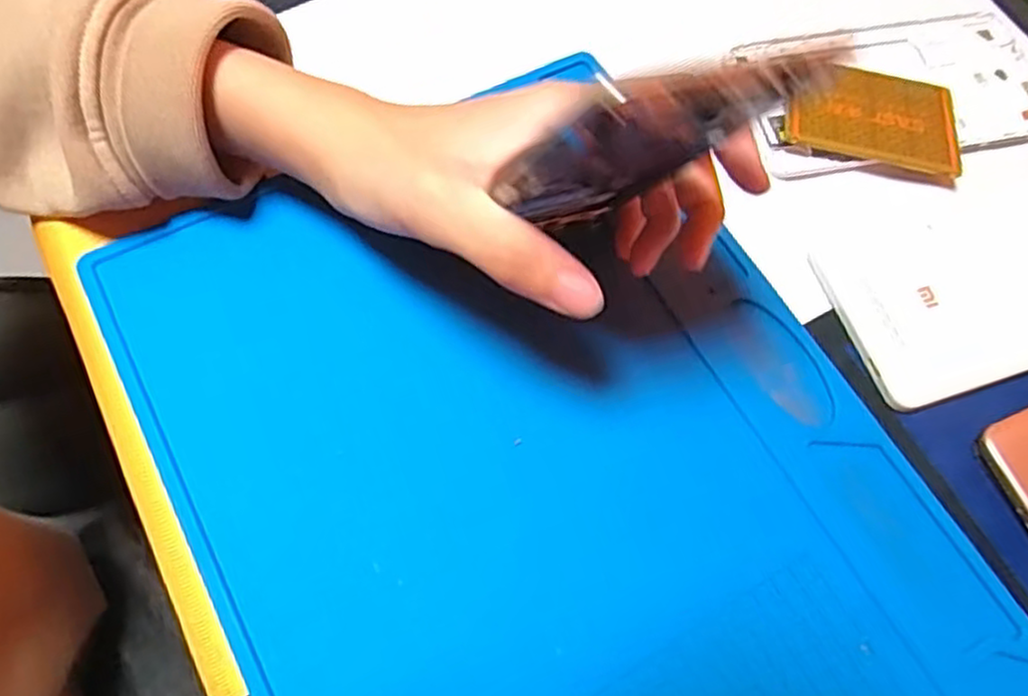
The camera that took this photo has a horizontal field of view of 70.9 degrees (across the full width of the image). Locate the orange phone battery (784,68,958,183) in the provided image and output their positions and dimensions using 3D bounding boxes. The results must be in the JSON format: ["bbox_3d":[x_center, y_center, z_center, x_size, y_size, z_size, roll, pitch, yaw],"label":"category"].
[{"bbox_3d":[0.156,-0.103,0.315,0.072,0.007,0.054,15,60,1],"label":"orange phone battery"}]

